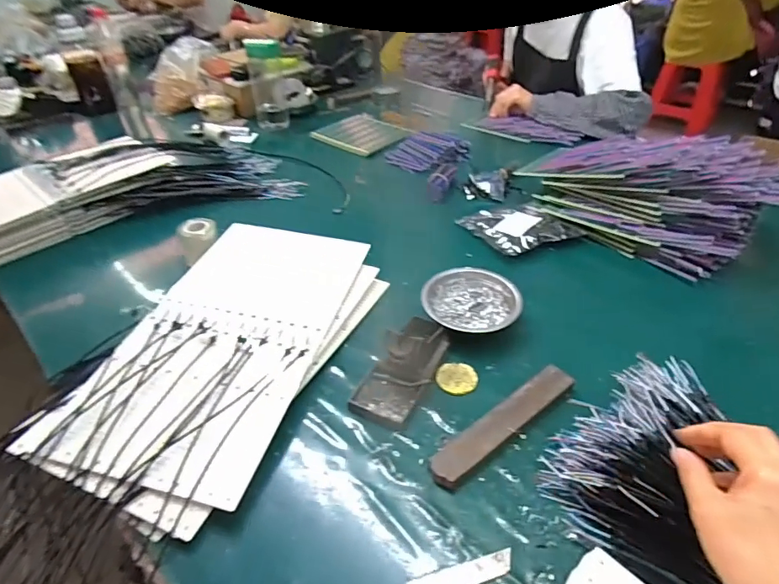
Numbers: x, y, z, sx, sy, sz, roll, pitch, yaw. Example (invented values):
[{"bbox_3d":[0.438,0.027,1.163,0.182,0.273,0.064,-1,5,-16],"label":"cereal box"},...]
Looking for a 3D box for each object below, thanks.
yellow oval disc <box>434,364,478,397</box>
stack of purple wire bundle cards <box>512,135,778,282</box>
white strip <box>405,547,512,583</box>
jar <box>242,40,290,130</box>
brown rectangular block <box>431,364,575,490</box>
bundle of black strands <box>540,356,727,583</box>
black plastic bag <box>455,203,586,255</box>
[{"bbox_3d":[0.081,0.104,0.568,0.049,0.007,0.045,-5,39,-6],"label":"yellow oval disc"},{"bbox_3d":[0.427,-0.158,0.766,0.330,0.148,0.180,28,48,31],"label":"stack of purple wire bundle cards"},{"bbox_3d":[0.057,0.240,0.398,0.104,0.004,0.023,-13,41,-15],"label":"white strip"},{"bbox_3d":[-0.299,-0.517,1.182,0.087,0.201,0.094,-12,41,-12],"label":"jar"},{"bbox_3d":[0.124,0.140,0.511,0.199,0.019,0.038,-26,46,-28],"label":"brown rectangular block"},{"bbox_3d":[0.396,0.220,0.368,0.513,0.080,0.203,22,44,26],"label":"bundle of black strands"},{"bbox_3d":[0.220,-0.112,0.804,0.141,0.026,0.151,-25,45,-25],"label":"black plastic bag"}]

